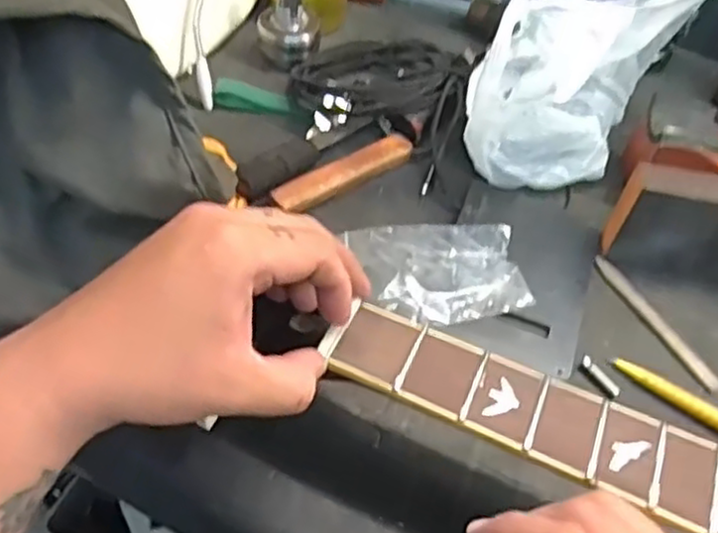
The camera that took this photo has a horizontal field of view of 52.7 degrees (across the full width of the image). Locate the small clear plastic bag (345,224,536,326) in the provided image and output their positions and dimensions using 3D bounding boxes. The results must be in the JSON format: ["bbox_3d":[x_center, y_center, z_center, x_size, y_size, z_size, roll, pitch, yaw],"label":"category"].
[{"bbox_3d":[0.051,0.003,0.464,0.100,0.020,0.077,-3,49,-9],"label":"small clear plastic bag"}]

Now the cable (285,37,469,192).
[{"bbox_3d":[0.025,-0.145,0.569,0.154,0.040,0.128,32,53,20],"label":"cable"}]

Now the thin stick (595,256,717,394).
[{"bbox_3d":[0.190,0.034,0.467,0.012,0.006,0.112,-20,54,-22],"label":"thin stick"}]

